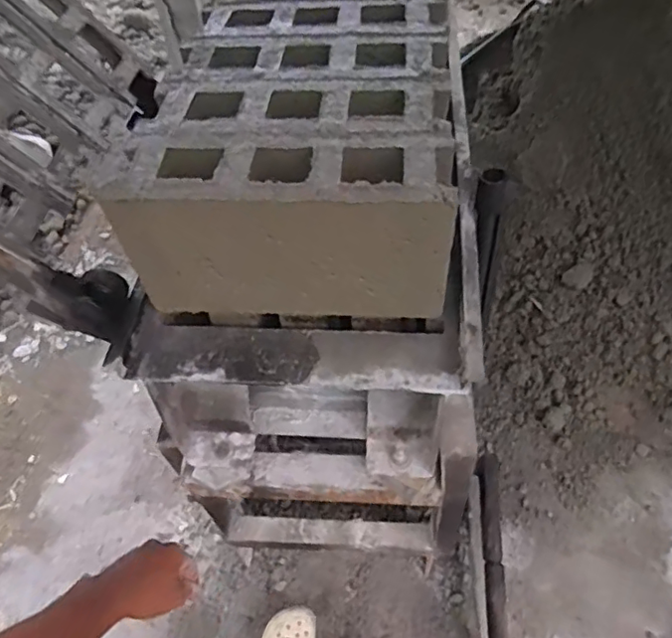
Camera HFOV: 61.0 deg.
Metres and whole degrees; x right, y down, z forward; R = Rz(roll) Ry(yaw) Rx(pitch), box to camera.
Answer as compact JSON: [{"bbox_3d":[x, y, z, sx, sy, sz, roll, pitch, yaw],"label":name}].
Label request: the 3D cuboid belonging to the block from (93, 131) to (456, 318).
[{"bbox_3d":[-0.061,-0.112,0.740,0.403,0.212,0.126,1,51,5],"label":"block"}]

